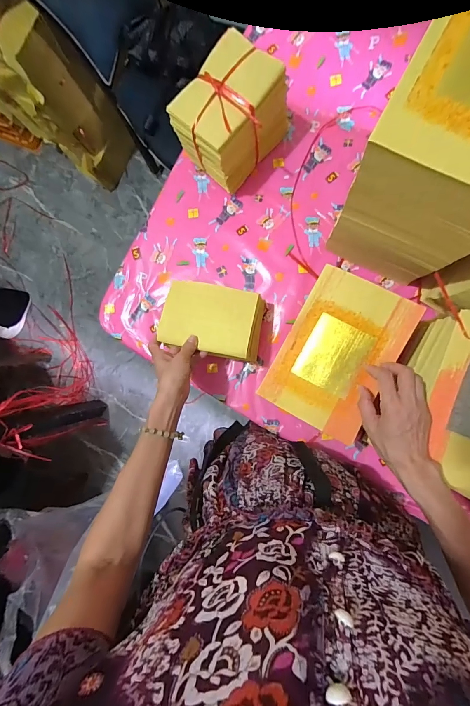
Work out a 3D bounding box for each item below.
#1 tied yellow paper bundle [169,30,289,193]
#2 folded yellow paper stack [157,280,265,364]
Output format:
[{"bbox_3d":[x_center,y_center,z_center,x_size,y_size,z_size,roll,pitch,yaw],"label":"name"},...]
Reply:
[{"bbox_3d":[-0.006,-0.411,0.584,0.122,0.147,0.167,43,95,8],"label":"tied yellow paper bundle"},{"bbox_3d":[-0.040,-0.058,0.561,0.171,0.033,0.114,11,90,9],"label":"folded yellow paper stack"}]

